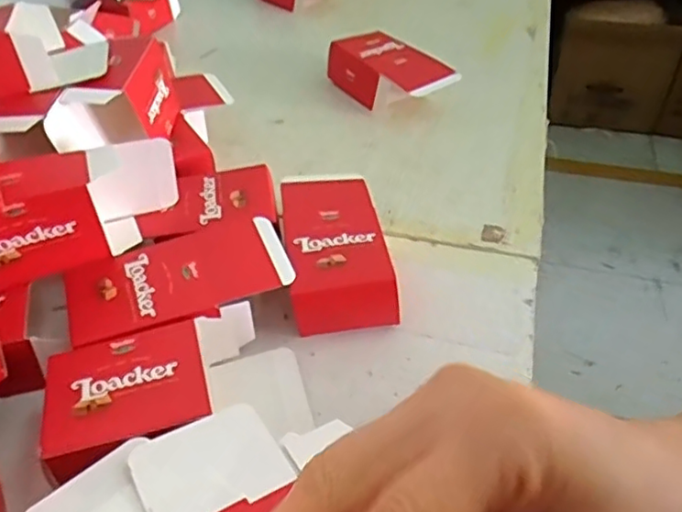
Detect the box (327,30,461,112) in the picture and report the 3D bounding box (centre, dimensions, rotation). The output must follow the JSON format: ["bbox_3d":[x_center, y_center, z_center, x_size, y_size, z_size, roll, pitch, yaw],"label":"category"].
[{"bbox_3d":[0.066,-0.226,0.769,0.088,0.058,0.169,-28,49,-27],"label":"box"}]

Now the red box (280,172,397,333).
[{"bbox_3d":[-0.006,-0.010,0.528,0.086,0.051,0.166,-6,42,-5],"label":"red box"}]

